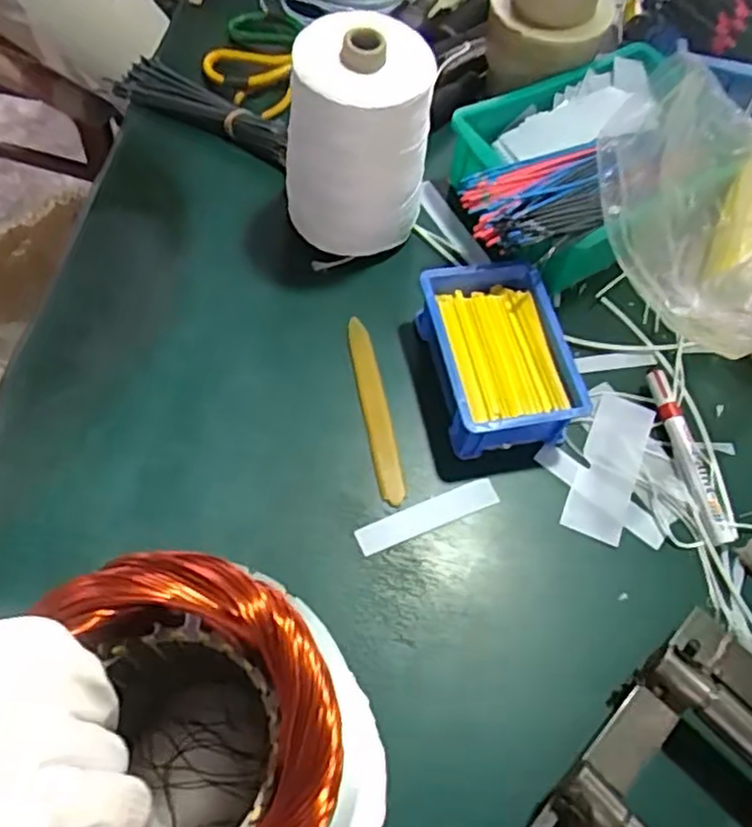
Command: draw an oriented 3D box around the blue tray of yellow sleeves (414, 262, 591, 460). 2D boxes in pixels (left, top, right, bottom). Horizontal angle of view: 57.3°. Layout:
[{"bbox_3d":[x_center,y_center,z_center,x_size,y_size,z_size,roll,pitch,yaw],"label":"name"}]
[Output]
[{"bbox_3d":[0.095,-0.045,0.536,0.103,0.057,0.149,-10,63,-11],"label":"blue tray of yellow sleeves"}]

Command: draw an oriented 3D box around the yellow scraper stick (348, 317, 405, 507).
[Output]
[{"bbox_3d":[0.000,-0.005,0.534,0.020,0.006,0.160,-7,62,-12],"label":"yellow scraper stick"}]

